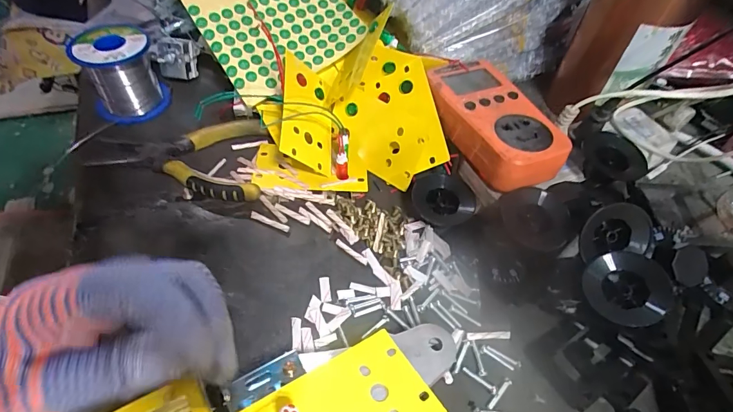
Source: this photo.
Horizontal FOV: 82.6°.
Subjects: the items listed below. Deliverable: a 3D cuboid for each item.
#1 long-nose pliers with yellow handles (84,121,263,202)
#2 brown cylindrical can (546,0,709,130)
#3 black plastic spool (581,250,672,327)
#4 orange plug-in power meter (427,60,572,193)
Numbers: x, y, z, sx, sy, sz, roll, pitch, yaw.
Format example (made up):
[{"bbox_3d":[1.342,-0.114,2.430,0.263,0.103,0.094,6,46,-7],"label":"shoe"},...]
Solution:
[{"bbox_3d":[-0.160,-0.036,0.348,0.139,0.014,0.083,-3,52,-7],"label":"long-nose pliers with yellow handles"},{"bbox_3d":[0.238,-0.154,0.391,0.083,0.134,0.083,27,54,16],"label":"brown cylindrical can"},{"bbox_3d":[0.167,0.053,0.266,0.051,0.014,0.046,-14,54,6],"label":"black plastic spool"},{"bbox_3d":[0.100,-0.068,0.339,0.068,0.037,0.129,-18,54,-18],"label":"orange plug-in power meter"}]

